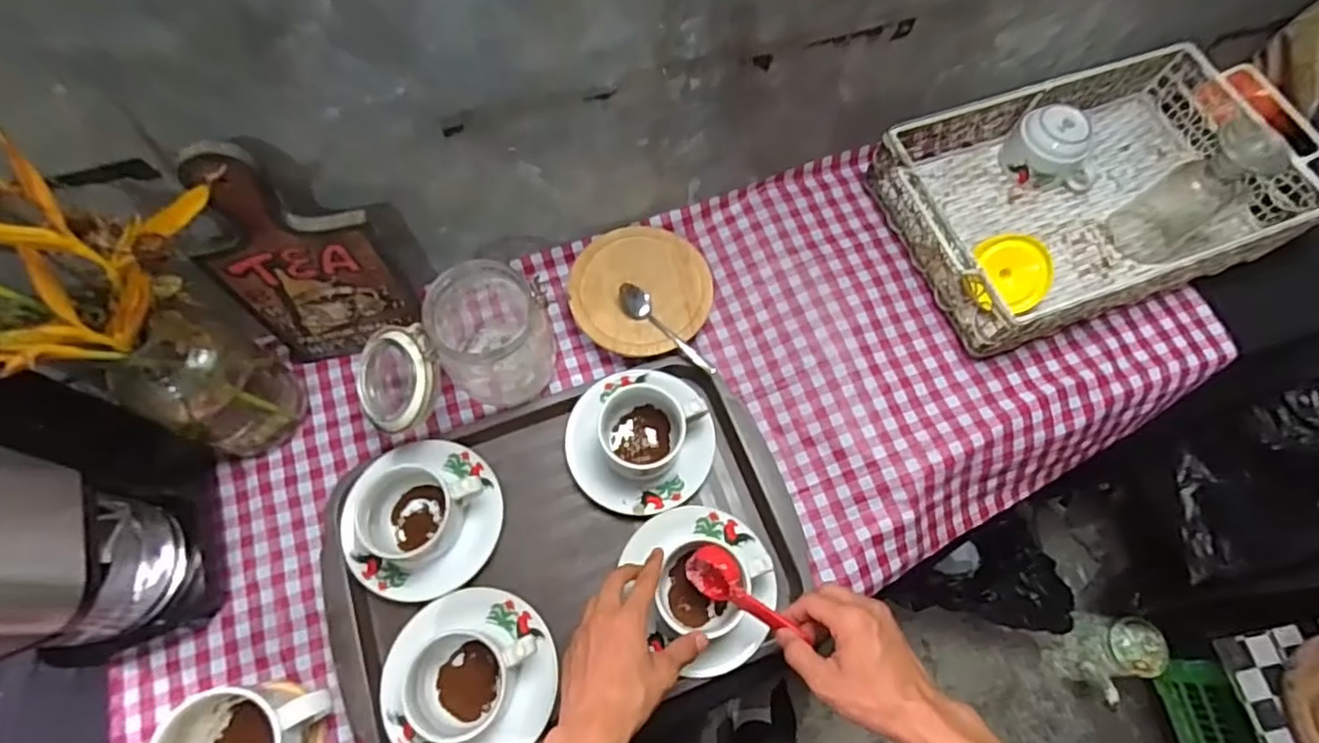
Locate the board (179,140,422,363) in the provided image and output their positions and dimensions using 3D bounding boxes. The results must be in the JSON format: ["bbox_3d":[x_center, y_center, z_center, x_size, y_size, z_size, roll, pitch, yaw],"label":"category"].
[{"bbox_3d":[-0.308,-0.088,0.549,0.138,0.269,0.015,-10,64,-11],"label":"board"}]

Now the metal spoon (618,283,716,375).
[{"bbox_3d":[0.005,-0.043,0.645,0.028,0.024,0.128,-40,75,-16],"label":"metal spoon"}]

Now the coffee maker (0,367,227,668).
[{"bbox_3d":[-0.476,0.119,0.469,0.129,0.267,0.187,-19,70,-10],"label":"coffee maker"}]

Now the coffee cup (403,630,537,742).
[{"bbox_3d":[-0.156,0.255,0.530,0.107,0.062,0.081,-30,72,-13],"label":"coffee cup"}]

